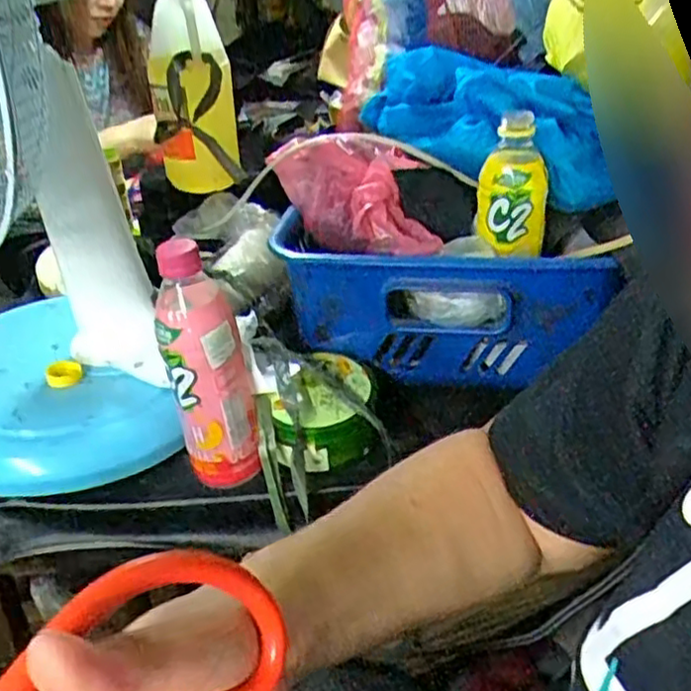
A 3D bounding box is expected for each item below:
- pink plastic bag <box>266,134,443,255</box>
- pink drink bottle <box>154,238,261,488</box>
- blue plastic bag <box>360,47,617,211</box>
[{"bbox_3d":[0.011,-0.150,0.658,0.102,0.077,0.203,-15,35,-19],"label":"pink plastic bag"},{"bbox_3d":[-0.109,0.013,0.549,0.060,0.200,0.057,-9,33,-10],"label":"pink drink bottle"},{"bbox_3d":[0.132,-0.229,0.689,0.117,0.091,0.299,-20,37,-26],"label":"blue plastic bag"}]

